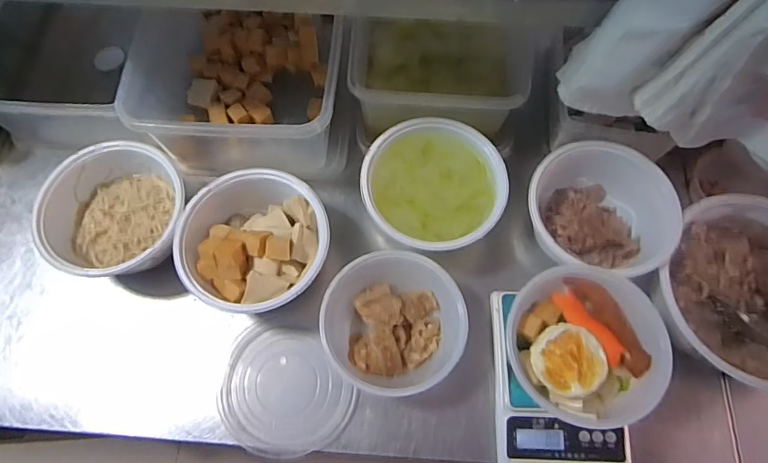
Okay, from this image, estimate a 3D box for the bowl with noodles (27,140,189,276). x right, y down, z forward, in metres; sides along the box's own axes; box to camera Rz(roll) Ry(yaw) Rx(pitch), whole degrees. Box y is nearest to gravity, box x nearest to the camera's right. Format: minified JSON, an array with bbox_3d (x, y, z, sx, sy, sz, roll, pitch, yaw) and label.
[{"bbox_3d":[-0.348,-0.027,0.617,0.177,0.085,0.172,0,70,0],"label":"bowl with noodles"}]

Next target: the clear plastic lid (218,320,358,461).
[{"bbox_3d":[-0.129,0.196,0.581,0.142,0.008,0.165,-36,73,-12],"label":"clear plastic lid"}]

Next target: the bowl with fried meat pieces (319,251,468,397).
[{"bbox_3d":[0.012,0.112,0.568,0.159,0.065,0.158,0,70,0],"label":"bowl with fried meat pieces"}]

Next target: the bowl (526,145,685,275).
[{"bbox_3d":[0.276,-0.016,0.611,0.174,0.074,0.167,0,70,0],"label":"bowl"}]

